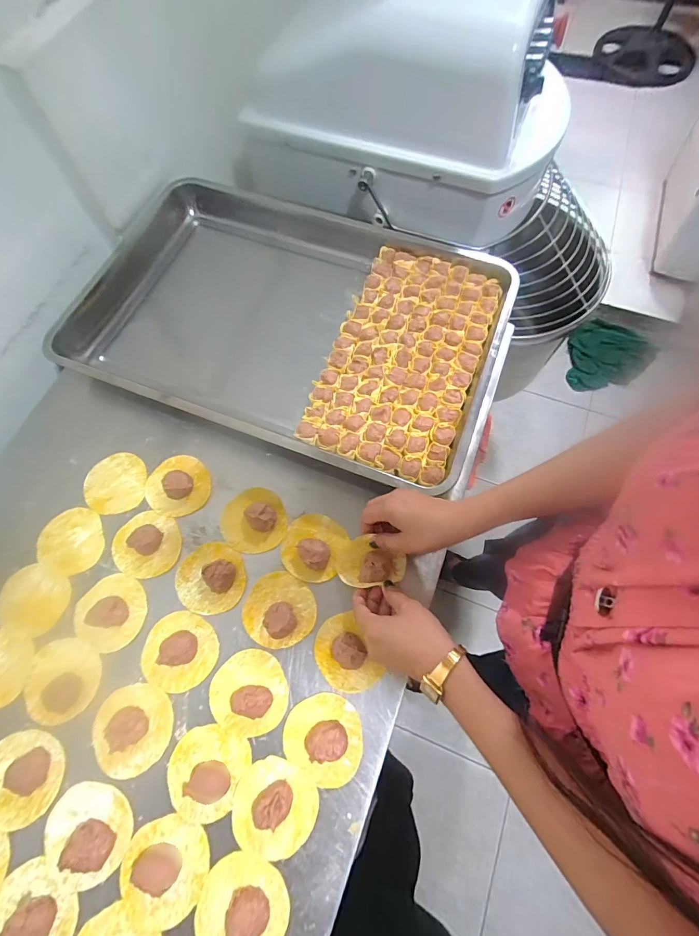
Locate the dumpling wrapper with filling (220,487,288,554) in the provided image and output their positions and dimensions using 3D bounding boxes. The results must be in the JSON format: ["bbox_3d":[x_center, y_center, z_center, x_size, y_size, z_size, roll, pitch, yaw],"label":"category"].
[{"bbox_3d":[-0.121,0.061,0.485,0.080,0.021,0.079,-1,69,1],"label":"dumpling wrapper with filling"}]

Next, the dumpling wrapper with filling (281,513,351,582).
[{"bbox_3d":[-0.045,0.093,0.477,0.073,0.023,0.079,-1,69,1],"label":"dumpling wrapper with filling"}]

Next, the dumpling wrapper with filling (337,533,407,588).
[{"bbox_3d":[0.026,0.109,0.457,0.080,0.033,0.052,2,63,4],"label":"dumpling wrapper with filling"}]

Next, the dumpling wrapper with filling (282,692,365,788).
[{"bbox_3d":[-0.025,0.276,0.404,0.081,0.022,0.075,-1,69,1],"label":"dumpling wrapper with filling"}]

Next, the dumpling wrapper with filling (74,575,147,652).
[{"bbox_3d":[-0.276,0.165,0.448,0.076,0.016,0.077,-1,69,1],"label":"dumpling wrapper with filling"}]

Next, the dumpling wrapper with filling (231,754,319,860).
[{"bbox_3d":[-0.076,0.332,0.380,0.079,0.022,0.076,-1,69,1],"label":"dumpling wrapper with filling"}]

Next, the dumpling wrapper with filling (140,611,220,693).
[{"bbox_3d":[-0.189,0.202,0.433,0.080,0.027,0.077,-1,69,1],"label":"dumpling wrapper with filling"}]

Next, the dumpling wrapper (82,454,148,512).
[{"bbox_3d":[-0.308,0.021,0.516,0.078,0.004,0.078,0,71,0],"label":"dumpling wrapper"}]

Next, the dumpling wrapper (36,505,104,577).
[{"bbox_3d":[-0.343,0.090,0.488,0.076,0.004,0.076,2,66,-5],"label":"dumpling wrapper"}]

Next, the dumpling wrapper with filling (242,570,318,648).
[{"bbox_3d":[-0.083,0.160,0.449,0.082,0.019,0.078,-1,69,1],"label":"dumpling wrapper with filling"}]

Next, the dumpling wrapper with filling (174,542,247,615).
[{"bbox_3d":[-0.167,0.127,0.463,0.083,0.025,0.079,2,69,2],"label":"dumpling wrapper with filling"}]

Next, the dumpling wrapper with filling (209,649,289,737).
[{"bbox_3d":[-0.109,0.239,0.416,0.080,0.022,0.079,-1,69,1],"label":"dumpling wrapper with filling"}]

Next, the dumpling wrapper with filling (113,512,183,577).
[{"bbox_3d":[-0.252,0.090,0.480,0.082,0.017,0.078,-1,69,1],"label":"dumpling wrapper with filling"}]

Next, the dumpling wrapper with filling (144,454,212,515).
[{"bbox_3d":[-0.223,0.021,0.507,0.080,0.019,0.077,-1,69,1],"label":"dumpling wrapper with filling"}]

